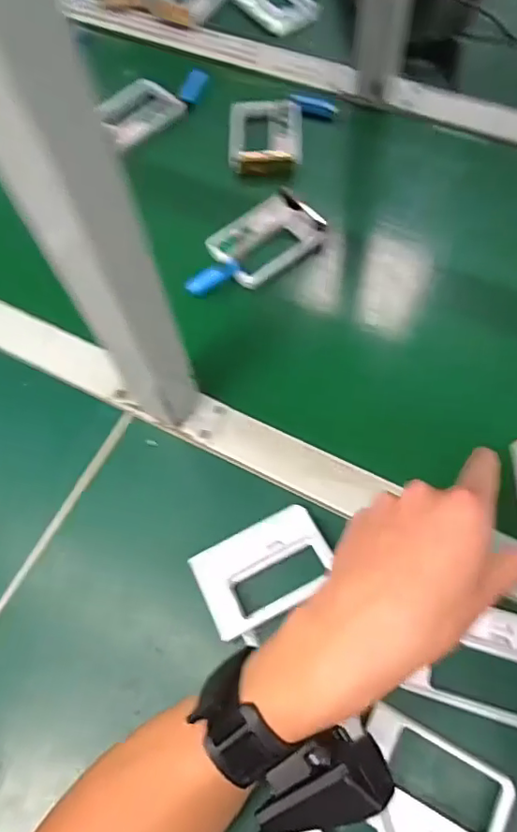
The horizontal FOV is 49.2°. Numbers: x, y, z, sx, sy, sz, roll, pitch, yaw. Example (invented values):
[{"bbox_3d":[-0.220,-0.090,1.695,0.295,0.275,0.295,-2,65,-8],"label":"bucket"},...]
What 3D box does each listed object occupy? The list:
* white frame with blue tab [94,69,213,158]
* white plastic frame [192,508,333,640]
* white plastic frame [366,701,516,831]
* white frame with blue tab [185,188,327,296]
[{"bbox_3d":[-0.122,-0.355,0.638,0.067,0.019,0.154,32,70,18],"label":"white frame with blue tab"},{"bbox_3d":[0.005,0.110,0.407,0.095,0.015,0.066,-25,64,-8],"label":"white plastic frame"},{"bbox_3d":[0.104,0.233,0.351,0.091,0.017,0.064,25,67,15],"label":"white plastic frame"},{"bbox_3d":[-0.005,-0.163,0.548,0.150,0.020,0.074,-37,66,-14],"label":"white frame with blue tab"}]

